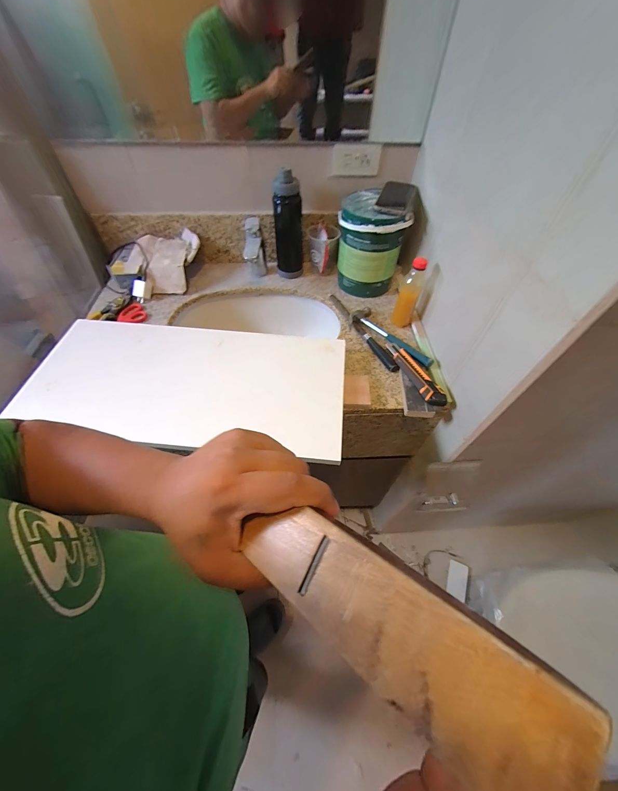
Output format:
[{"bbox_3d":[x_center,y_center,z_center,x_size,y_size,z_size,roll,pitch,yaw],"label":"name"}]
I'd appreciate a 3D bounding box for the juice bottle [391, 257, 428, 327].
[{"bbox_3d":[0.249,-0.253,0.721,0.051,0.174,0.053,19,56,12],"label":"juice bottle"}]

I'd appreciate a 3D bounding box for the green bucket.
[{"bbox_3d":[0.165,-0.406,0.803,0.175,0.218,0.176,3,54,1],"label":"green bucket"}]

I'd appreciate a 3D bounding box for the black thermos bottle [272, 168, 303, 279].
[{"bbox_3d":[-0.059,-0.472,0.823,0.074,0.260,0.076,-10,55,-8],"label":"black thermos bottle"}]

